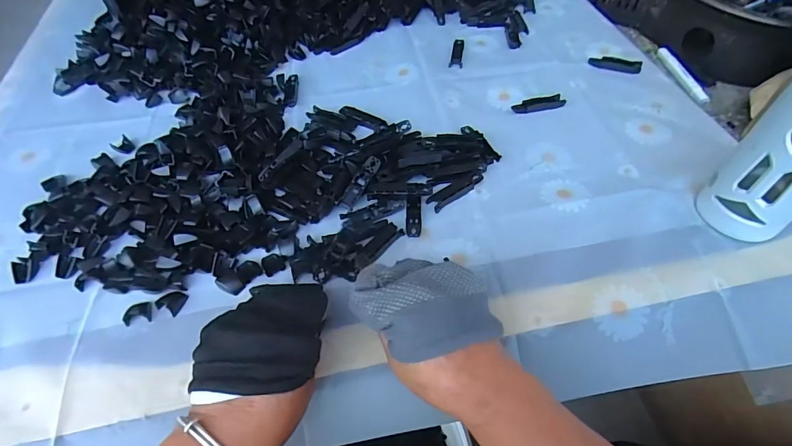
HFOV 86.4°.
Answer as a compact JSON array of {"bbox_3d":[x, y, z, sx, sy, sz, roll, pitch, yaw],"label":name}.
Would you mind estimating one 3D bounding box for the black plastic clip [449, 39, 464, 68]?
[{"bbox_3d":[0.087,-0.241,0.598,0.019,0.009,0.061,5,53,7],"label":"black plastic clip"}]

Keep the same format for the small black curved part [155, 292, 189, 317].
[{"bbox_3d":[-0.198,0.069,0.373,0.019,0.006,0.021,17,56,16],"label":"small black curved part"}]

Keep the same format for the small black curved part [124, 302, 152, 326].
[{"bbox_3d":[-0.223,0.077,0.364,0.021,0.009,0.019,-15,54,-8],"label":"small black curved part"}]

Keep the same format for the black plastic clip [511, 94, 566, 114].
[{"bbox_3d":[0.176,-0.147,0.521,0.063,0.008,0.021,-11,53,-5],"label":"black plastic clip"}]

